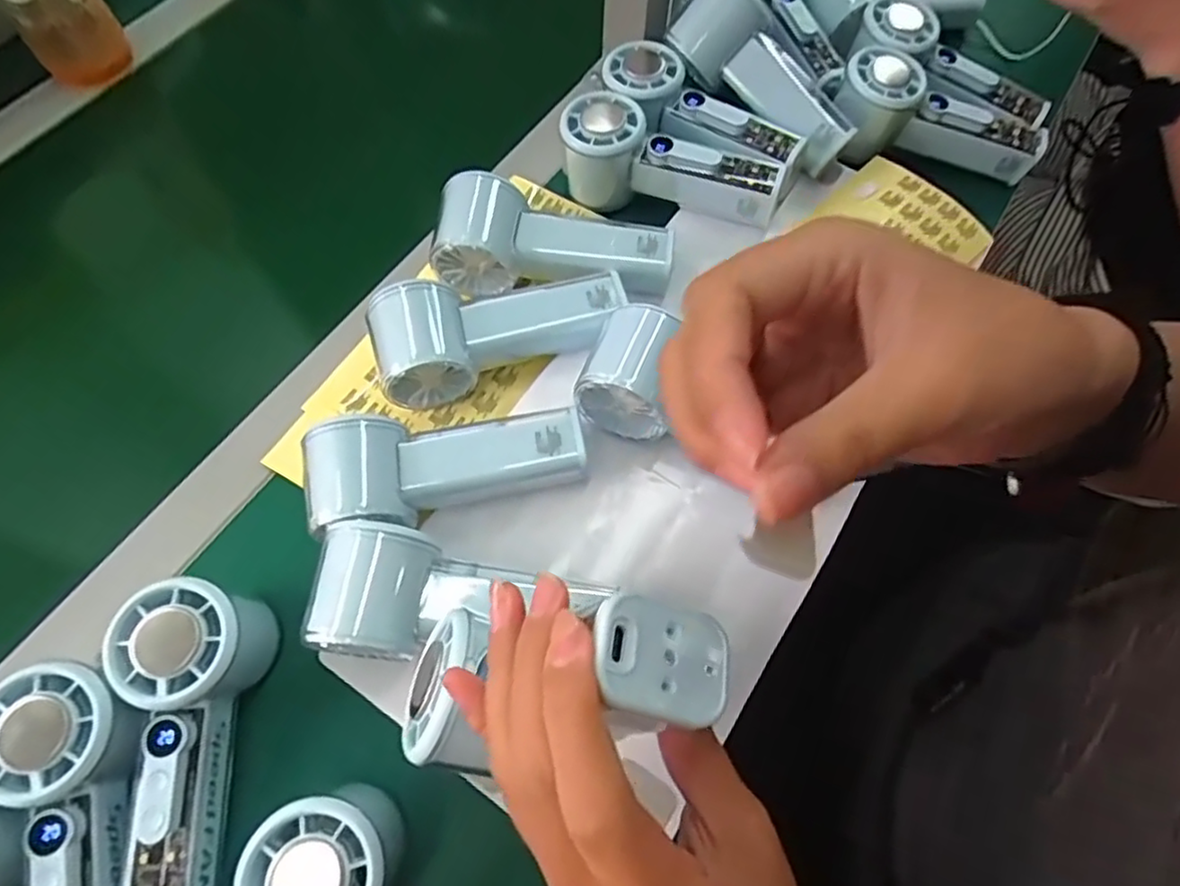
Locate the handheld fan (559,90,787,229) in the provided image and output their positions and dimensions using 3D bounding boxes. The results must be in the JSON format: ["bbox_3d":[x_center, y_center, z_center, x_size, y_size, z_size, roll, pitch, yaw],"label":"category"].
[{"bbox_3d":[0.054,-0.186,0.447,0.152,0.049,0.059,24,67,10],"label":"handheld fan"}]

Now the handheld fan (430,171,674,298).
[{"bbox_3d":[-0.023,-0.129,0.419,0.150,0.049,0.057,6,65,2],"label":"handheld fan"}]

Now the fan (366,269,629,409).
[{"bbox_3d":[-0.054,-0.070,0.394,0.151,0.046,0.055,-12,66,-6],"label":"fan"}]

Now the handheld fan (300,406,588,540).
[{"bbox_3d":[-0.079,0.012,0.361,0.148,0.044,0.056,-11,66,-6],"label":"handheld fan"}]

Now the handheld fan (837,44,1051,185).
[{"bbox_3d":[0.254,-0.233,0.487,0.155,0.061,0.055,17,66,-8],"label":"handheld fan"}]

